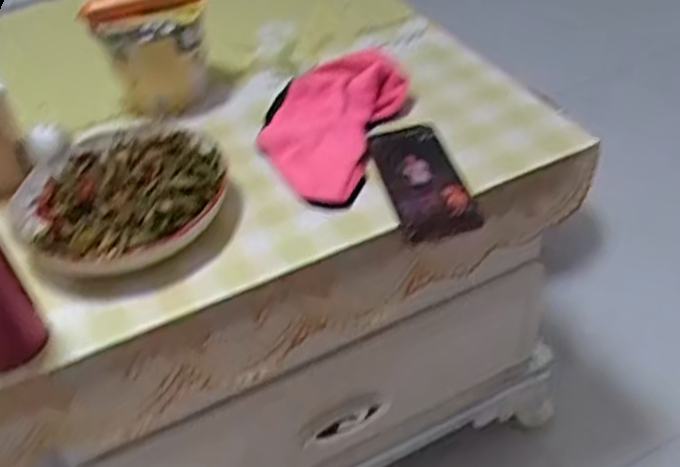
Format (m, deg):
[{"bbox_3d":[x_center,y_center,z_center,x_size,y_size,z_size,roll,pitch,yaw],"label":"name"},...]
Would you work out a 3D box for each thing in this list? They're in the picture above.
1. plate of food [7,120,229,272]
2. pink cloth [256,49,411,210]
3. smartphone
[{"bbox_3d":[-0.216,-0.037,0.711,0.201,0.048,0.211,-4,42,4],"label":"plate of food"},{"bbox_3d":[-0.025,-0.122,0.773,0.142,0.046,0.204,10,45,18],"label":"pink cloth"},{"bbox_3d":[0.079,-0.057,0.711,0.075,0.014,0.168,-13,42,-6],"label":"smartphone"}]

